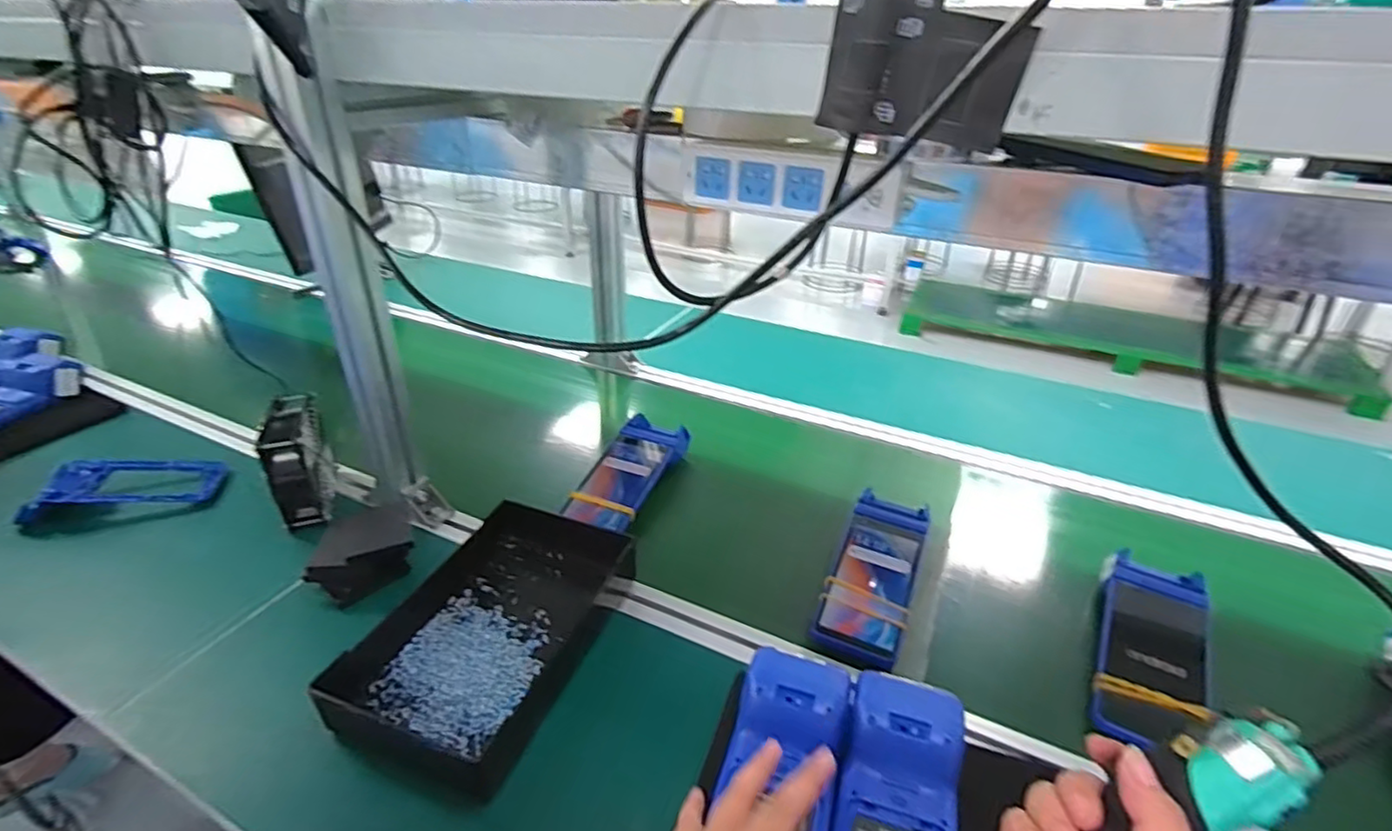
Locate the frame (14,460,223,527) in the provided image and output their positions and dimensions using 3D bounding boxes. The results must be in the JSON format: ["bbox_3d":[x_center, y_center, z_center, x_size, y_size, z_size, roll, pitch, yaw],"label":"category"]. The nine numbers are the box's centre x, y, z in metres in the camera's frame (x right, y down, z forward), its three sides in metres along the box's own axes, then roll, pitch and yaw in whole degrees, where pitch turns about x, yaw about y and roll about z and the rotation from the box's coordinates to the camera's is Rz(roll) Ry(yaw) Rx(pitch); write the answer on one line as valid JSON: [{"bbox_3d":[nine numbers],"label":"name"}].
[{"bbox_3d":[-0.664,0.081,0.759,0.187,0.038,0.097,-14,34,-22],"label":"frame"}]

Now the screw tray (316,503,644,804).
[{"bbox_3d":[-0.176,0.185,0.597,0.163,0.049,0.286,12,33,18],"label":"screw tray"}]

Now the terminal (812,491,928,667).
[{"bbox_3d":[0.187,0.158,0.669,0.081,0.036,0.211,15,34,21],"label":"terminal"}]

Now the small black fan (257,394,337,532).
[{"bbox_3d":[-0.454,0.044,0.744,0.047,0.114,0.124,-12,34,-20],"label":"small black fan"}]

